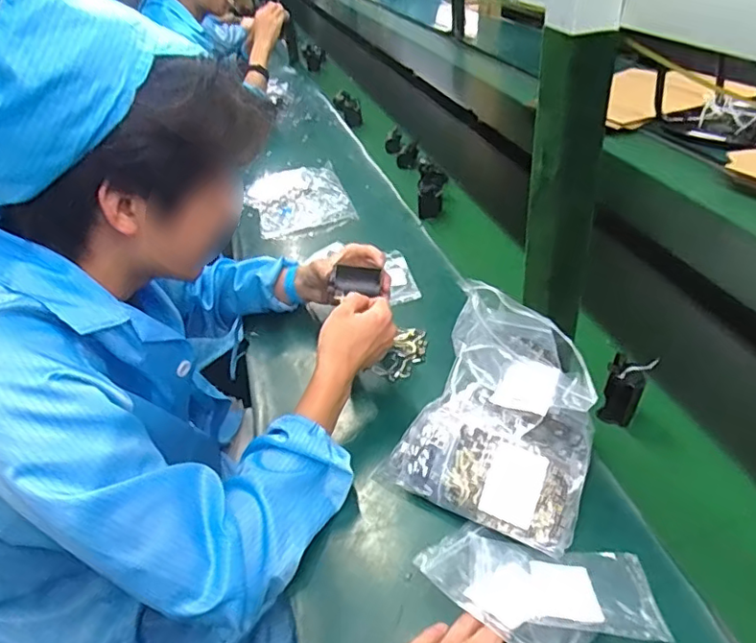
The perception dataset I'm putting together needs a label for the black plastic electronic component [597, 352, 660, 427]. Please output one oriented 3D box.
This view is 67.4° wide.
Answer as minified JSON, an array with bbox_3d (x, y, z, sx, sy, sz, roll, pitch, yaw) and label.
[{"bbox_3d":[0.285,0.078,0.657,0.043,0.073,0.051,19,43,32],"label":"black plastic electronic component"}]

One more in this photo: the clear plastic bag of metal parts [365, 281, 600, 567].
[{"bbox_3d":[0.123,0.087,0.588,0.198,0.149,0.189,16,43,28],"label":"clear plastic bag of metal parts"}]

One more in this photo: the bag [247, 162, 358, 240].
[{"bbox_3d":[-0.171,-0.261,1.215,0.195,0.025,0.320,-11,38,-12],"label":"bag"}]

